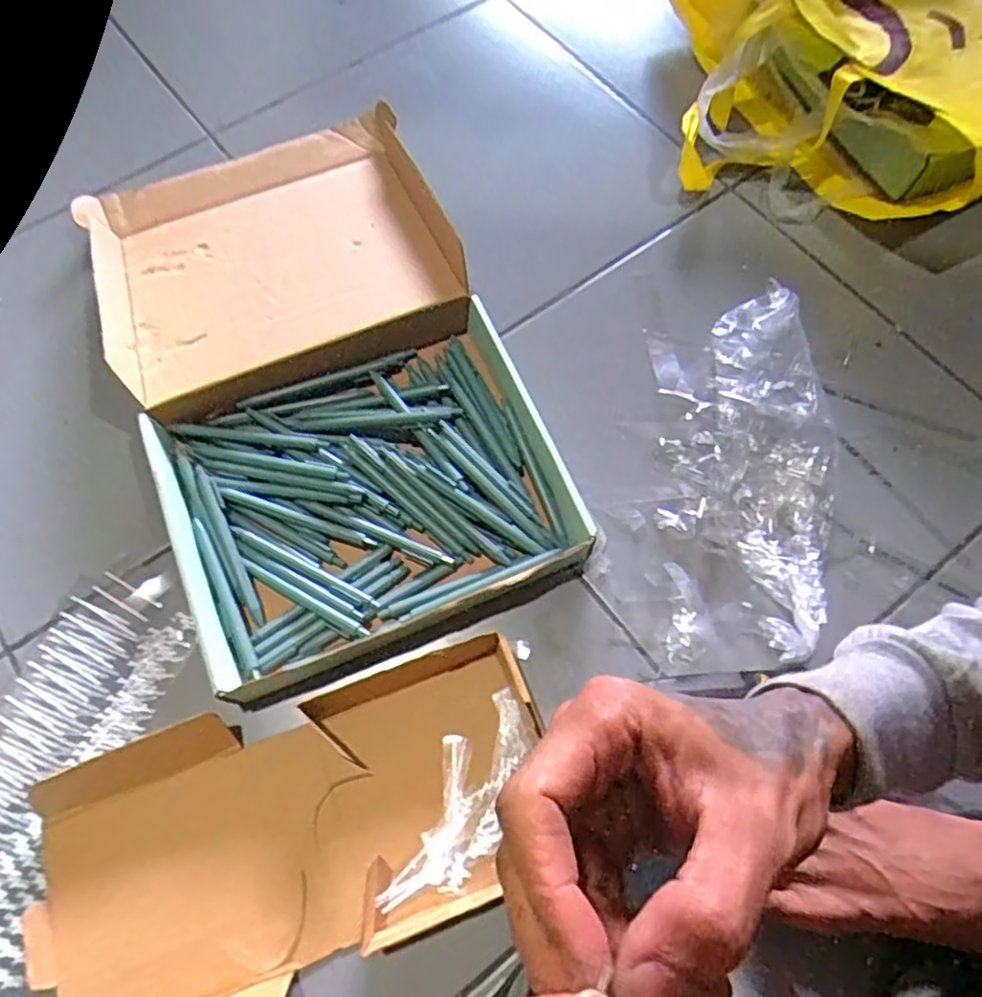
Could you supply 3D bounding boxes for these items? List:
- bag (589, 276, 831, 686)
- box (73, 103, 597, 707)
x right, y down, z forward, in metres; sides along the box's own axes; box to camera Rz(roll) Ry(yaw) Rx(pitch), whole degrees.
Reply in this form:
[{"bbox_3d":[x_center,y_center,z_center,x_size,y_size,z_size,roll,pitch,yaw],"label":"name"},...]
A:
[{"bbox_3d":[0.200,-0.022,0.576,0.171,0.058,0.317,13,67,4],"label":"bag"},{"bbox_3d":[-0.160,-0.126,0.630,0.317,0.071,0.547,-21,69,-11],"label":"box"}]

